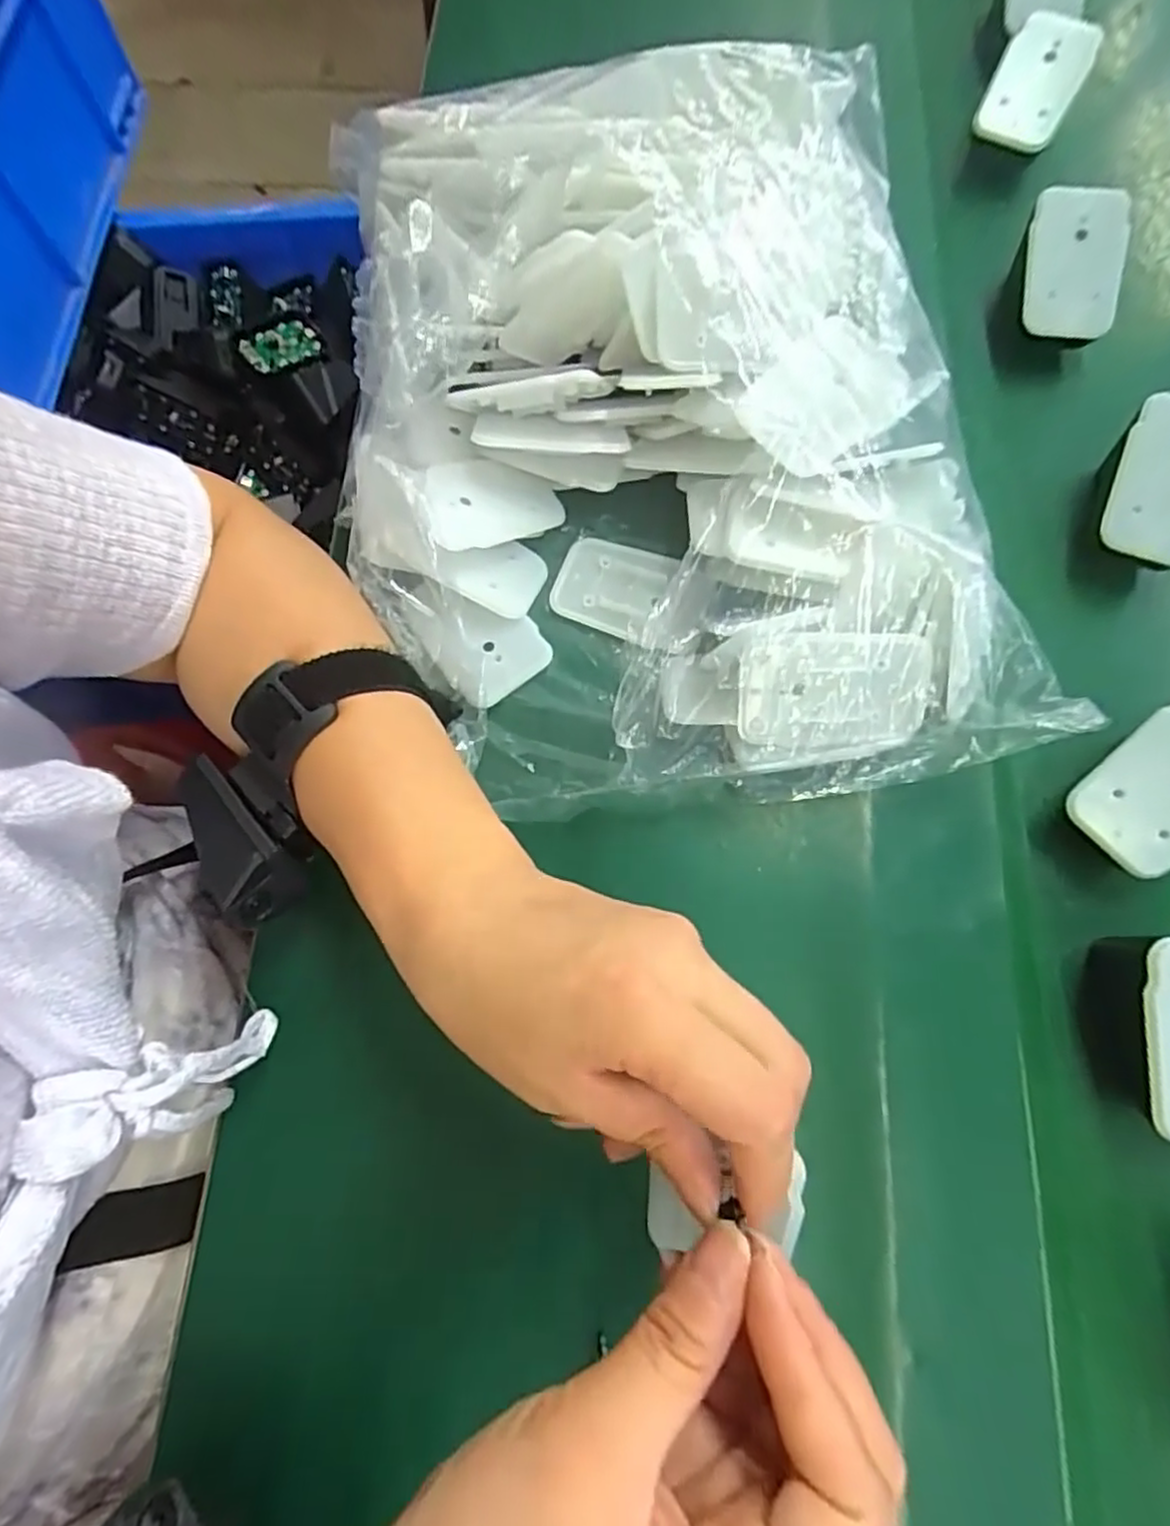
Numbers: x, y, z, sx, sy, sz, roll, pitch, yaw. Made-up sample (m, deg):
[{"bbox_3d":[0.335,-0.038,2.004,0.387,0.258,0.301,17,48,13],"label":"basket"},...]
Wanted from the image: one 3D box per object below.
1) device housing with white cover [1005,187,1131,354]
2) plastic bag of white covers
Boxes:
[{"bbox_3d":[0.230,-0.234,0.331,0.046,0.014,0.063,5,100,1],"label":"device housing with white cover"},{"bbox_3d":[0.024,-0.134,0.285,0.244,0.086,0.313,-12,73,-3],"label":"plastic bag of white covers"}]

